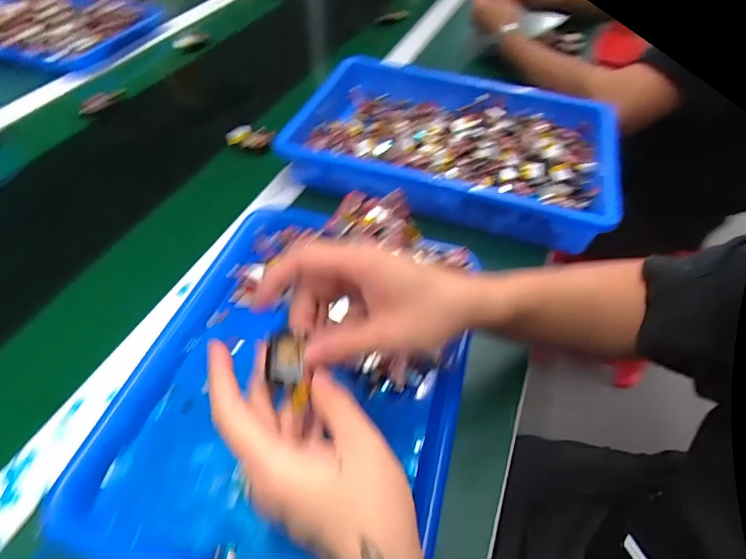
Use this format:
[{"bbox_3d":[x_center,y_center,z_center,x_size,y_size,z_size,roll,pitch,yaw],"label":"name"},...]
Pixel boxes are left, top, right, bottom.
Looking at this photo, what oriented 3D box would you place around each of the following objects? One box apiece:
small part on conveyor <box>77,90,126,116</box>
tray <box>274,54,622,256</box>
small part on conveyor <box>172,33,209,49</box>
[{"bbox_3d":[-0.392,-0.257,0.653,0.076,0.020,0.014,-26,52,2],"label":"small part on conveyor"},{"bbox_3d":[0.094,-0.172,0.572,0.387,0.057,0.255,13,49,7],"label":"tray"},{"bbox_3d":[-0.320,-0.419,0.793,0.064,0.017,0.017,-11,49,9],"label":"small part on conveyor"}]

